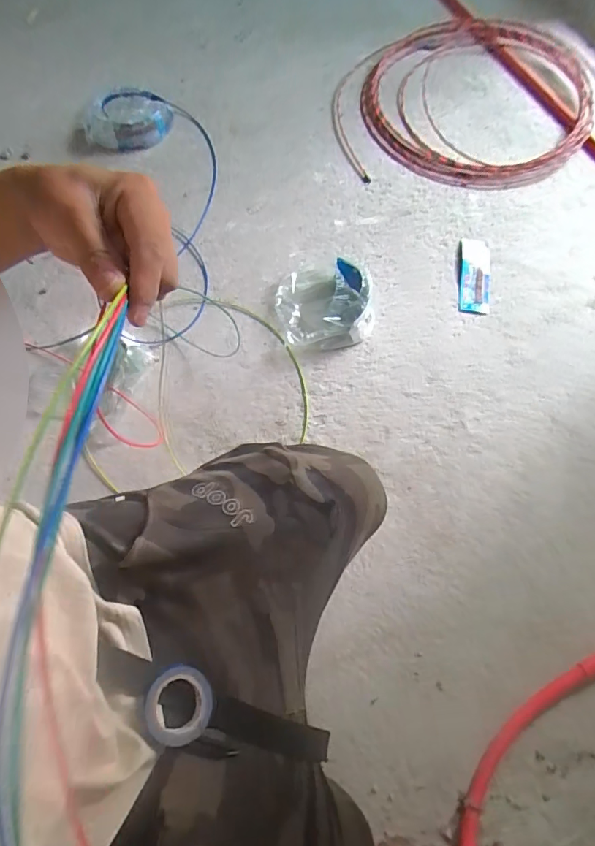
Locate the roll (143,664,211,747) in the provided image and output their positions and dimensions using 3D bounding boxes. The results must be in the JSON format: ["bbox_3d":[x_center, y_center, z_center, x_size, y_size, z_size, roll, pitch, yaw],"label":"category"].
[{"bbox_3d":[-0.115,0.275,0.458,0.063,0.015,0.067,6,68,-16],"label":"roll"}]

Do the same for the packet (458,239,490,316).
[{"bbox_3d":[0.381,-0.318,1.005,0.063,0.008,0.200,9,70,2],"label":"packet"}]

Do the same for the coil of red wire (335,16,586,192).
[{"bbox_3d":[0.434,-0.795,1.150,0.678,0.080,0.501,-11,70,-6],"label":"coil of red wire"}]

